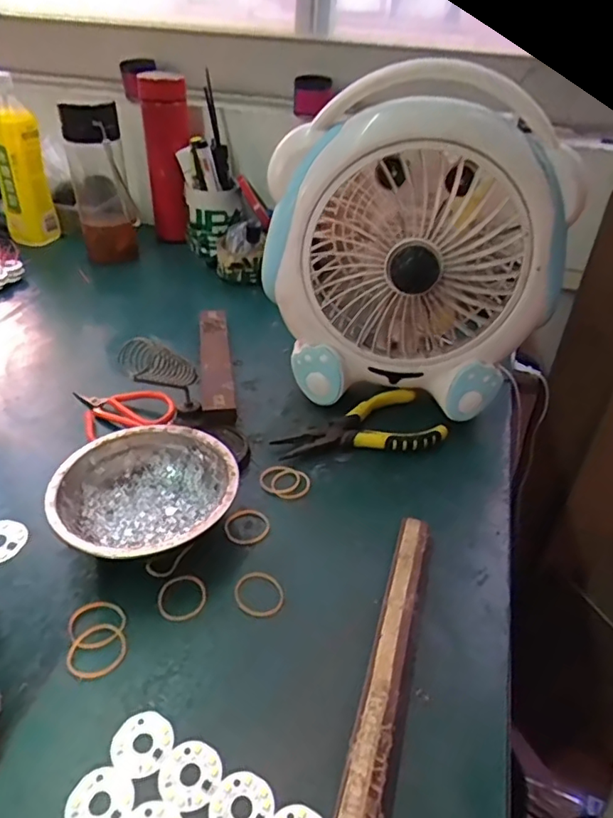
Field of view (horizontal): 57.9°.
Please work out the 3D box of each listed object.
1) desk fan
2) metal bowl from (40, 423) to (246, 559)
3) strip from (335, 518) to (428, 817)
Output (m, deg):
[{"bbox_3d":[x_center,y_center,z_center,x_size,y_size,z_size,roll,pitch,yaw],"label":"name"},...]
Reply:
[{"bbox_3d":[0.092,-0.138,0.510,0.252,0.270,0.147,6,37,4],"label":"desk fan"},{"bbox_3d":[-0.116,0.067,0.406,0.127,0.042,0.125,2,37,-2],"label":"metal bowl"},{"bbox_3d":[0.048,0.147,0.326,0.020,0.017,0.212,12,38,12],"label":"strip"}]

